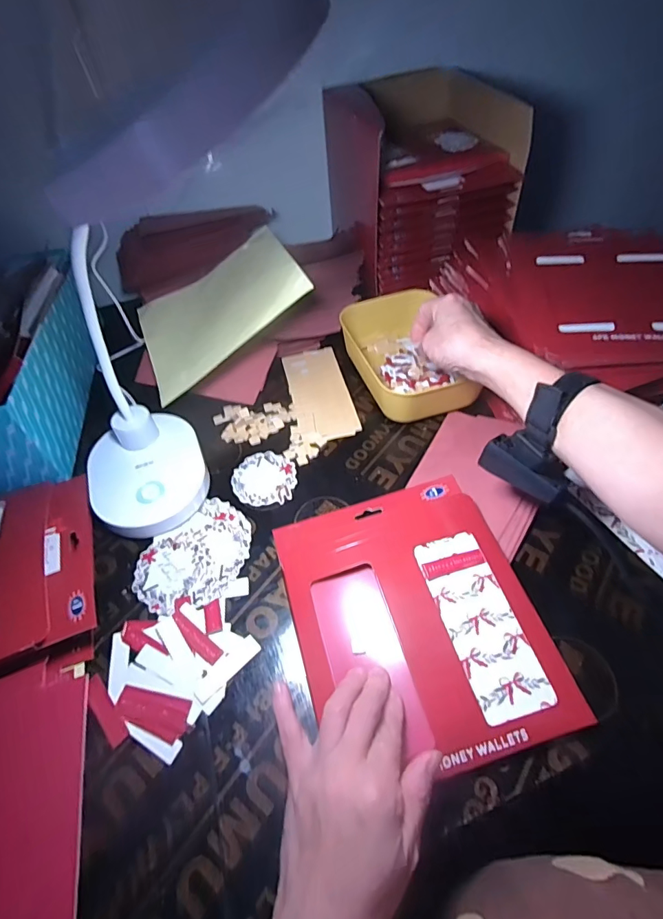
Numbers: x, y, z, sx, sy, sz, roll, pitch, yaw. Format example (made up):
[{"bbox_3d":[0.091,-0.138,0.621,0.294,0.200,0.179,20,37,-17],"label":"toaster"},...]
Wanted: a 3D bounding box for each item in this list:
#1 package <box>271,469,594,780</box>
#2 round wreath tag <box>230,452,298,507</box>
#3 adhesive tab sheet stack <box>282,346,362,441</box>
[{"bbox_3d":[0.066,0.124,0.387,0.191,0.018,0.232,-15,50,-7],"label":"package"},{"bbox_3d":[-0.073,0.020,0.496,0.068,0.004,0.069,-3,50,3],"label":"round wreath tag"},{"bbox_3d":[-0.015,-0.086,0.572,0.070,0.004,0.159,-12,50,-5],"label":"adhesive tab sheet stack"}]

